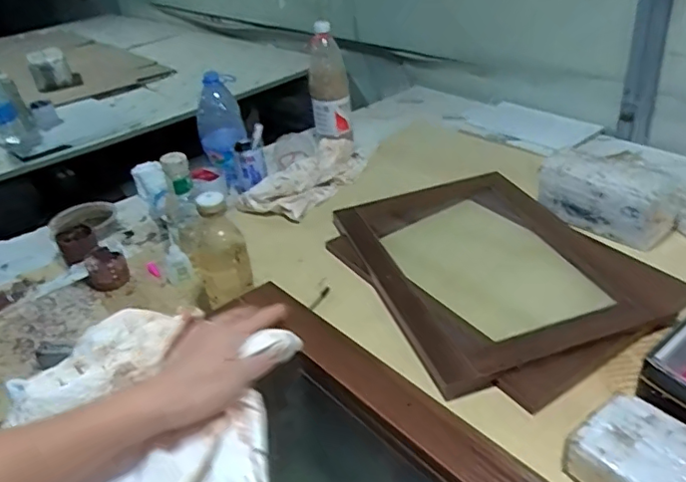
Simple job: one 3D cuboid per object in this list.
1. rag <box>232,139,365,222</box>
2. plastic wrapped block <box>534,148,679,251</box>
[{"bbox_3d":[-0.065,-0.153,1.218,0.154,0.097,0.332,12,36,28],"label":"rag"},{"bbox_3d":[0.444,-0.081,0.990,0.110,0.098,0.224,-25,38,-28],"label":"plastic wrapped block"}]

